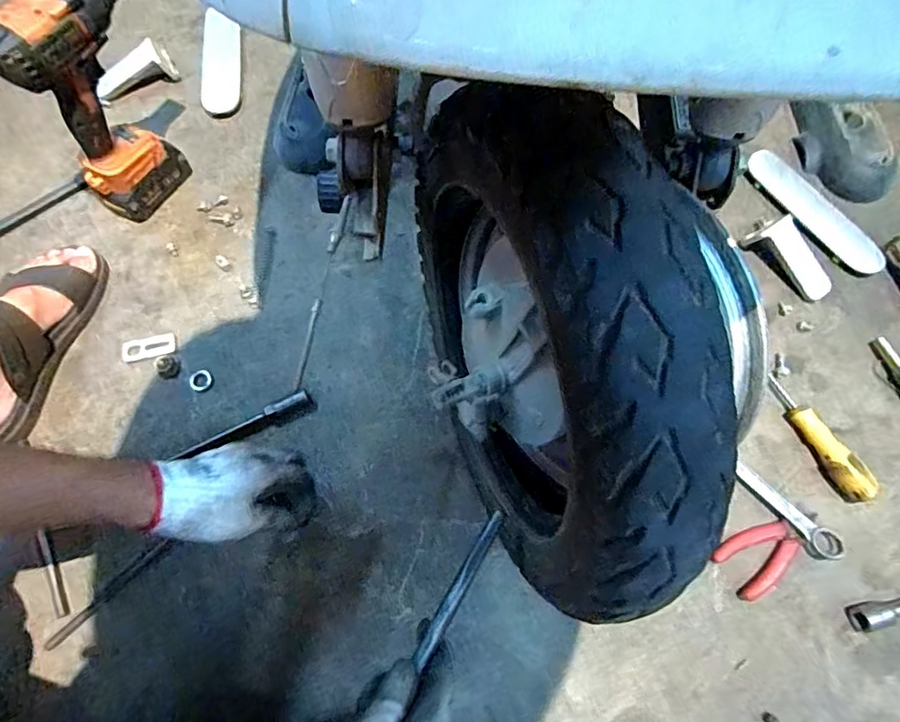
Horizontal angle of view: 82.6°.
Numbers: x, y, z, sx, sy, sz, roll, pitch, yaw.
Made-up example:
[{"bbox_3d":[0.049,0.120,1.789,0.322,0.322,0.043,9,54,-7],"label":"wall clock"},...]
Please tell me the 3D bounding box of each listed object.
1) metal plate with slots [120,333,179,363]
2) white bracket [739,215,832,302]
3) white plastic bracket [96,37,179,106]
[{"bbox_3d":[-0.359,-0.016,0.612,0.061,0.006,0.027,-12,69,-6],"label":"metal plate with slots"},{"bbox_3d":[0.442,-0.135,0.656,0.058,0.037,0.121,-39,74,-15],"label":"white bracket"},{"bbox_3d":[-0.459,-0.418,0.741,0.115,0.038,0.046,-32,72,-13],"label":"white plastic bracket"}]

